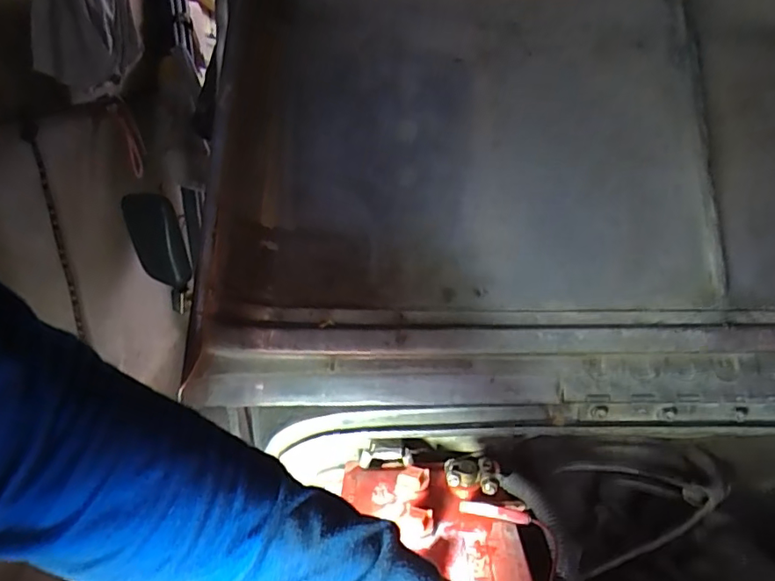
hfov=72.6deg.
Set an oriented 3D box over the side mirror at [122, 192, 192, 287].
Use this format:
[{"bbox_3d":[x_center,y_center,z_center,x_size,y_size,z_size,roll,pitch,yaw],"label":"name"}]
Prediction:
[{"bbox_3d":[-0.378,-0.083,0.865,0.140,0.139,0.042,19,29,37],"label":"side mirror"}]

